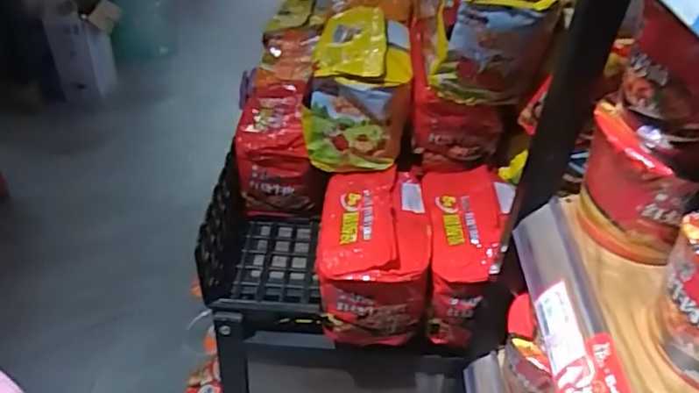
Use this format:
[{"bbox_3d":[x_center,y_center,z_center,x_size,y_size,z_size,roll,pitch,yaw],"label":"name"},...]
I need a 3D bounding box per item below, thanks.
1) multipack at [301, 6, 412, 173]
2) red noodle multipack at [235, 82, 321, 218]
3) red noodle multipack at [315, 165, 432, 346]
[{"bbox_3d":[0.014,-0.150,0.815,0.133,0.159,0.186,6,40,3],"label":"multipack"},{"bbox_3d":[-0.119,-0.077,0.932,0.114,0.151,0.225,-3,41,-8],"label":"red noodle multipack"},{"bbox_3d":[0.030,0.074,0.775,0.131,0.158,0.198,3,40,-1],"label":"red noodle multipack"}]

